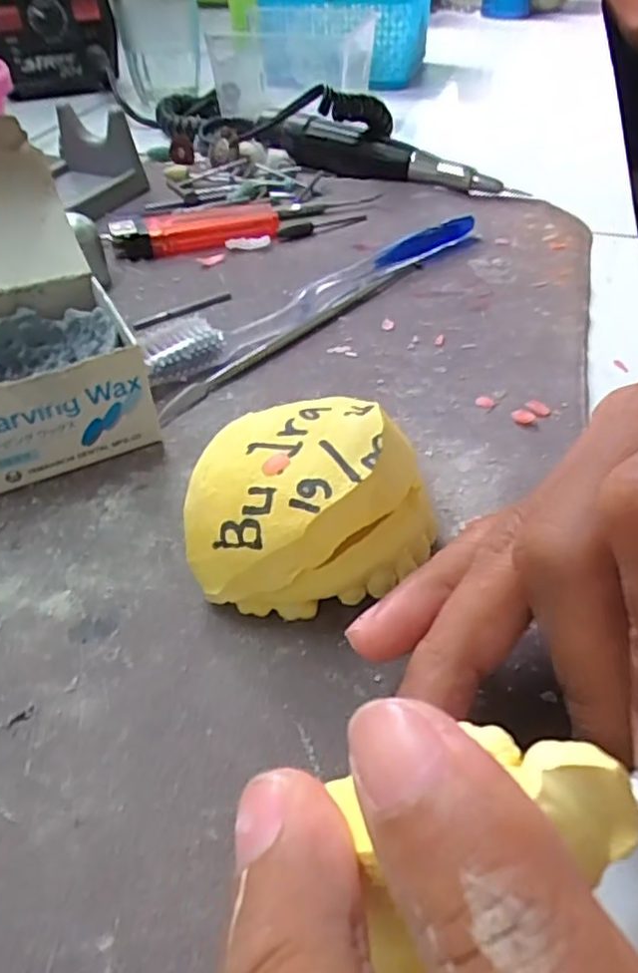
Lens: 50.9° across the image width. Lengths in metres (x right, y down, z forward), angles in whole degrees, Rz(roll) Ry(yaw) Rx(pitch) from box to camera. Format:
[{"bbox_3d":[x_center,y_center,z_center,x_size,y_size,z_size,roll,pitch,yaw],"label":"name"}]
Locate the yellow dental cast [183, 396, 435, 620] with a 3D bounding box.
[{"bbox_3d":[-0.005,0.005,0.167,0.059,0.036,0.055,0,43,0],"label":"yellow dental cast"}]

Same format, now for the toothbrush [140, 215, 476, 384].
[{"bbox_3d":[0.006,-0.083,0.278,0.180,0.013,0.019,-32,52,-29],"label":"toothbrush"}]

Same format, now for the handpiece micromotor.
[{"bbox_3d":[0.045,-0.187,0.382,0.144,0.028,0.020,18,47,19],"label":"handpiece micromotor"}]

